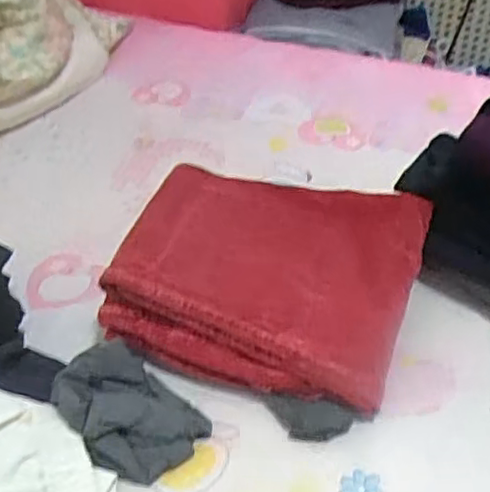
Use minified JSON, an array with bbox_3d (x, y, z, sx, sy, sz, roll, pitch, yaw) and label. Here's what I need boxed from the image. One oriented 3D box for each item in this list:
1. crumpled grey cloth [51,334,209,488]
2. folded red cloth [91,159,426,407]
[{"bbox_3d":[-0.119,0.157,0.623,0.150,0.031,0.097,28,49,32],"label":"crumpled grey cloth"},{"bbox_3d":[0.022,0.025,0.690,0.293,0.080,0.229,12,44,16],"label":"folded red cloth"}]

